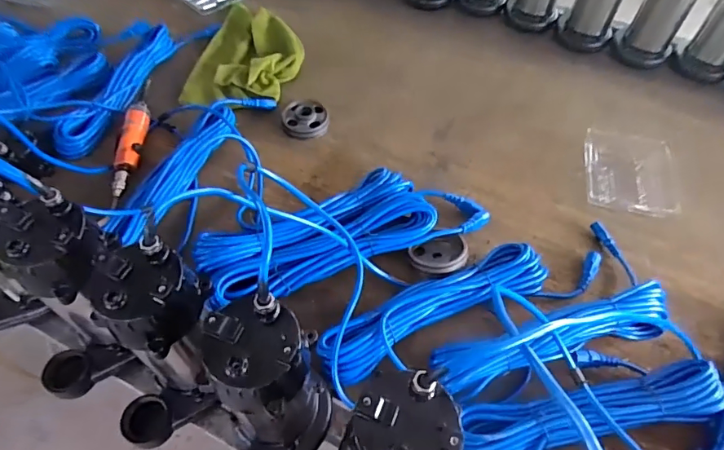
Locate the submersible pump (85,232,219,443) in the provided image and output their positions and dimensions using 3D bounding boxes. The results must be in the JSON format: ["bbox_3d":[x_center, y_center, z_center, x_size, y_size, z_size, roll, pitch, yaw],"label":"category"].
[{"bbox_3d":[-0.220,0.140,0.501,0.093,0.238,0.144,15,53,9],"label":"submersible pump"}]

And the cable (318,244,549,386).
[{"bbox_3d":[0.106,0.115,0.648,0.348,0.051,0.081,-22,58,-16],"label":"cable"}]

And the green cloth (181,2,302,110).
[{"bbox_3d":[-0.238,-0.363,0.990,0.215,0.047,0.324,11,53,6],"label":"green cloth"}]

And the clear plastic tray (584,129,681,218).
[{"bbox_3d":[0.476,-0.100,0.826,0.154,0.035,0.178,17,54,10],"label":"clear plastic tray"}]

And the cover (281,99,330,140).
[{"bbox_3d":[-0.108,-0.201,0.886,0.087,0.037,0.074,6,53,2],"label":"cover"}]

